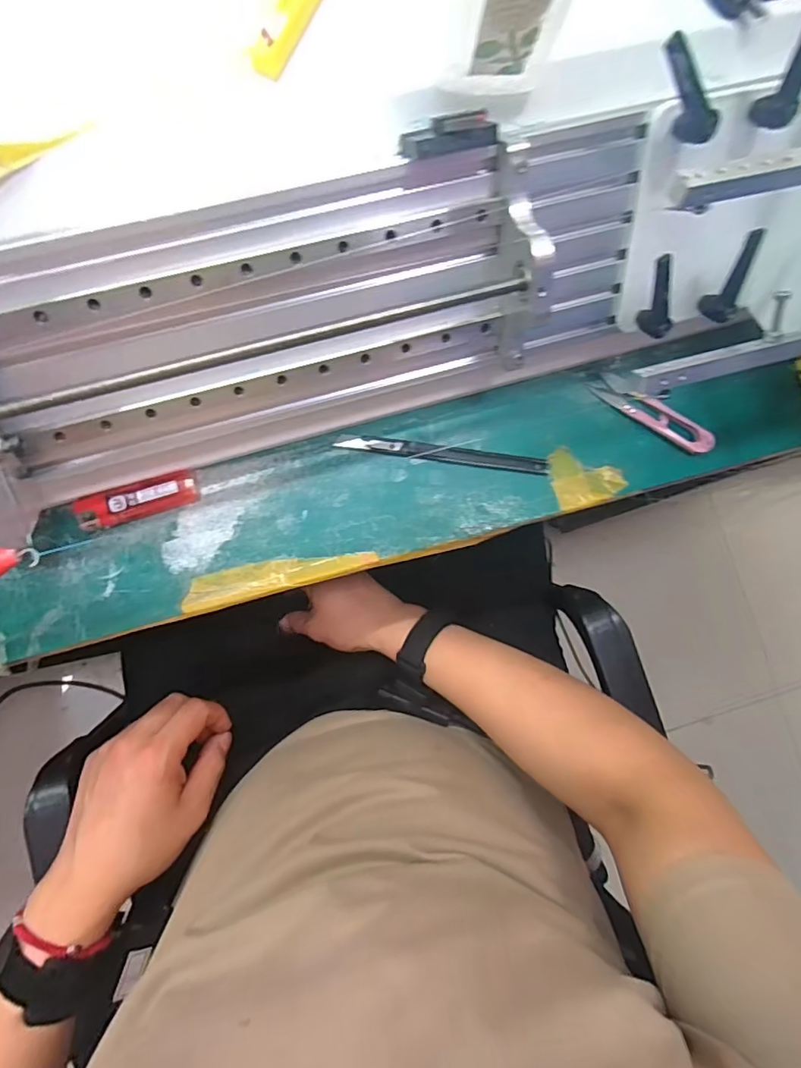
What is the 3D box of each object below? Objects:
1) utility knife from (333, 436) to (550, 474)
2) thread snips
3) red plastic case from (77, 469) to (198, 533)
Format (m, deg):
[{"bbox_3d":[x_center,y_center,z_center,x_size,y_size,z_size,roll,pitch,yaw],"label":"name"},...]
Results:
[{"bbox_3d":[0.032,-0.057,0.375,0.148,0.004,0.011,7,83,-4],"label":"utility knife"},{"bbox_3d":[0.186,-0.088,0.387,0.092,0.013,0.023,35,82,0],"label":"thread snips"},{"bbox_3d":[-0.174,-0.023,0.354,0.076,0.013,0.023,-19,85,-6],"label":"red plastic case"}]

